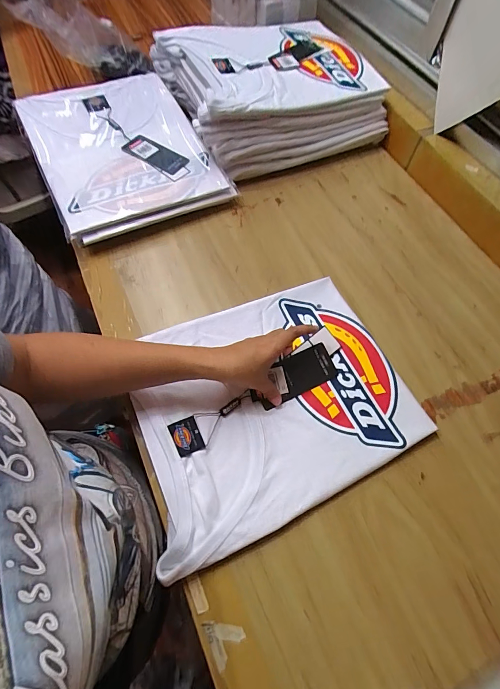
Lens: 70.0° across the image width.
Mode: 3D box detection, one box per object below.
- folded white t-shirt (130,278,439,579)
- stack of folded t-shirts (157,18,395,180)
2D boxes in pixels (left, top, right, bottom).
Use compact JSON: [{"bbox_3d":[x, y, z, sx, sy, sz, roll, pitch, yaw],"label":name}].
[{"bbox_3d":[0.026,0.063,0.443,0.329,0.018,0.264,-21,65,-14],"label":"folded white t-shirt"},{"bbox_3d":[0.040,-0.473,0.670,0.362,0.129,0.287,-20,65,-13],"label":"stack of folded t-shirts"}]

